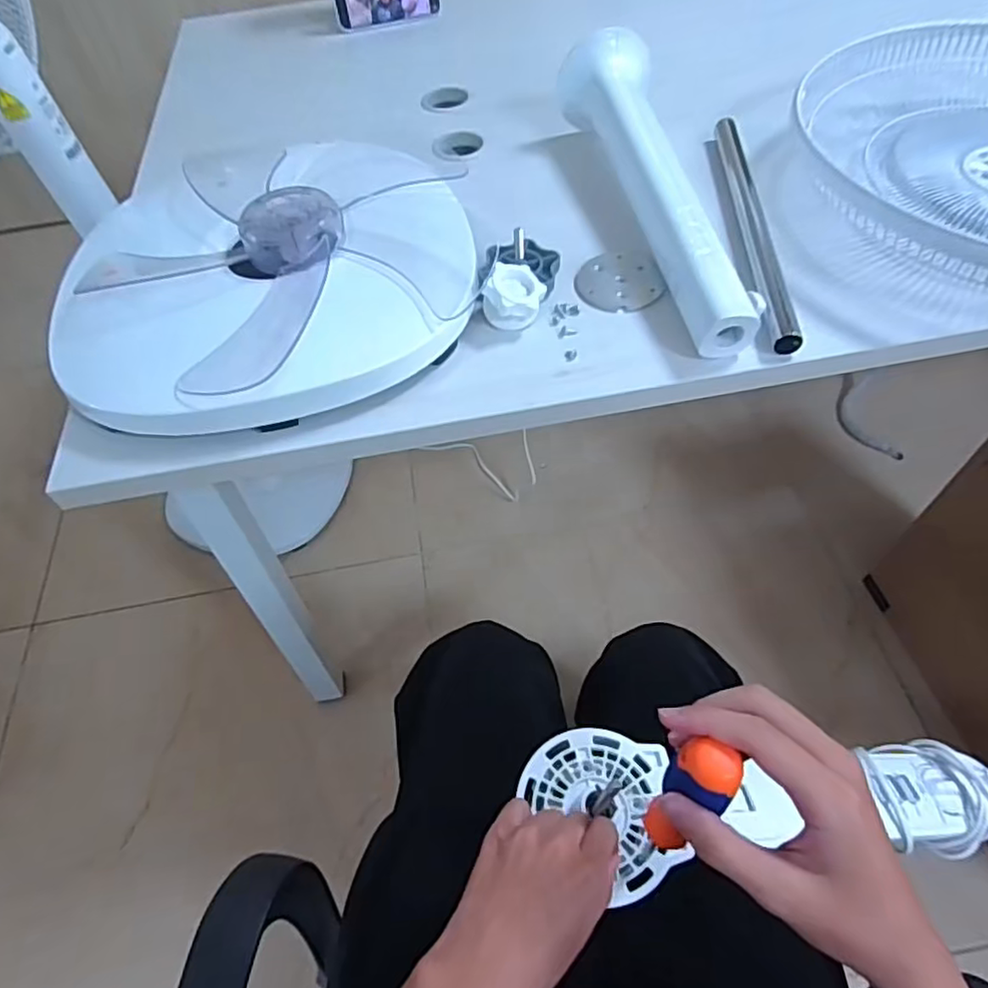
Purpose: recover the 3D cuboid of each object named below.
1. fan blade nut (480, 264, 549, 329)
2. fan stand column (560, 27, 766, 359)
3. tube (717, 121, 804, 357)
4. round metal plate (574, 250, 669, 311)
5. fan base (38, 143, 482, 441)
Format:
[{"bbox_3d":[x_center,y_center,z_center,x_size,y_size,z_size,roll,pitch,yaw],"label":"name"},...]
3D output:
[{"bbox_3d":[0.017,-0.176,0.575,0.051,0.046,0.048,-2,56,2],"label":"fan blade nut"},{"bbox_3d":[0.166,-0.314,0.621,0.105,0.086,0.415,-14,56,-6],"label":"fan stand column"},{"bbox_3d":[0.256,-0.271,0.629,0.025,0.024,0.349,1,56,4],"label":"tube"},{"bbox_3d":[0.119,-0.205,0.608,0.078,0.007,0.081,-2,56,2],"label":"round metal plate"},{"bbox_3d":[-0.216,-0.225,0.604,0.384,0.066,0.367,-17,57,-8],"label":"fan base"}]

